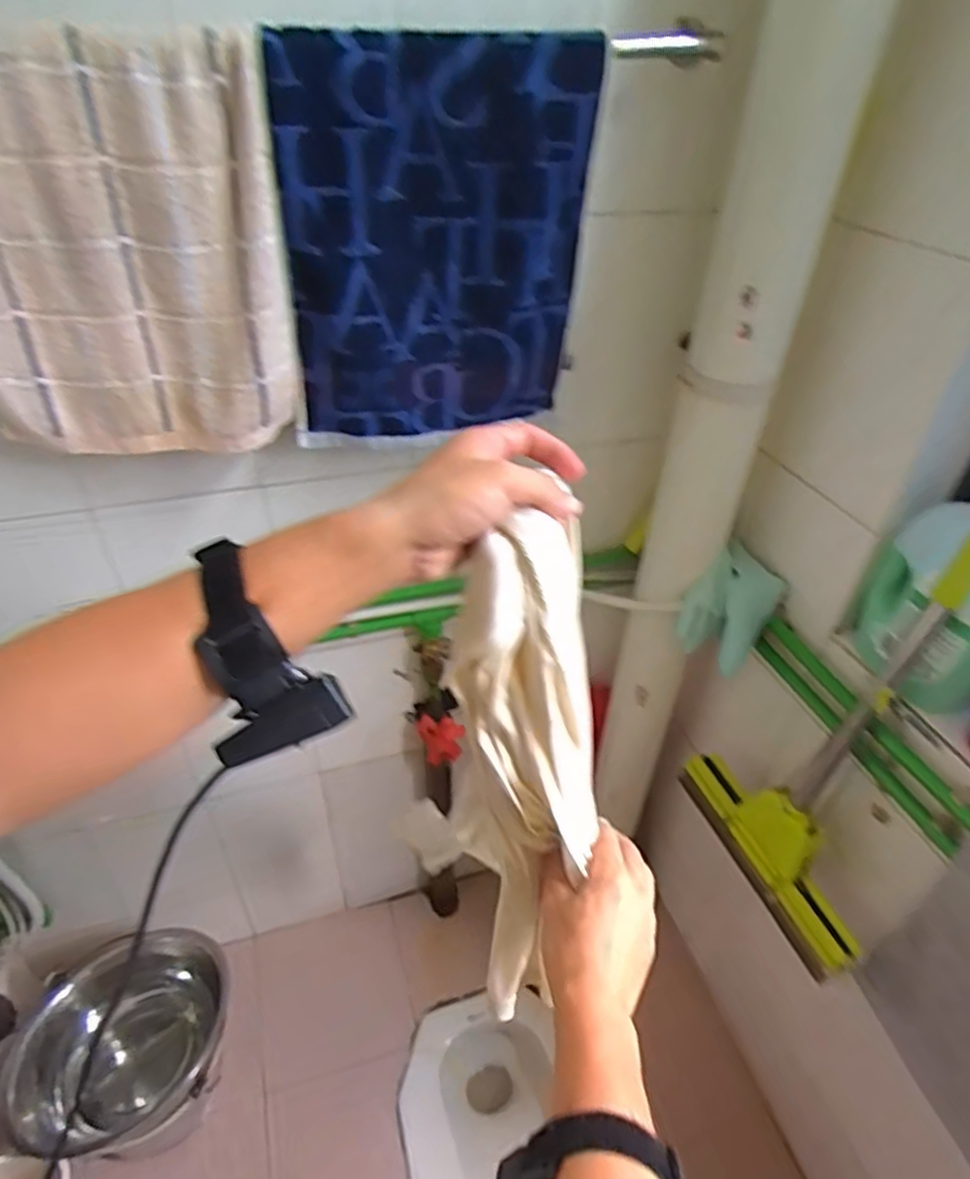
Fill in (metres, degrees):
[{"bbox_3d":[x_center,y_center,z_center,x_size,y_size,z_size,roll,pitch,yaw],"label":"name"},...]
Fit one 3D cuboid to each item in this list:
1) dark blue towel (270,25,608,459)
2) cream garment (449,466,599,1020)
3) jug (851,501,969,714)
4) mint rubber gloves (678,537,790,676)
[{"bbox_3d":[-0.046,-0.337,0.710,0.308,0.360,0.065,-14,41,-20],"label":"dark blue towel"},{"bbox_3d":[0.034,0.135,0.484,0.105,0.383,0.065,-16,34,-23],"label":"cream garment"},{"bbox_3d":[0.517,0.000,0.767,0.082,0.285,0.170,-22,45,-28],"label":"jug"},{"bbox_3d":[0.352,0.022,0.981,0.101,0.110,0.141,30,46,30],"label":"mint rubber gloves"}]

